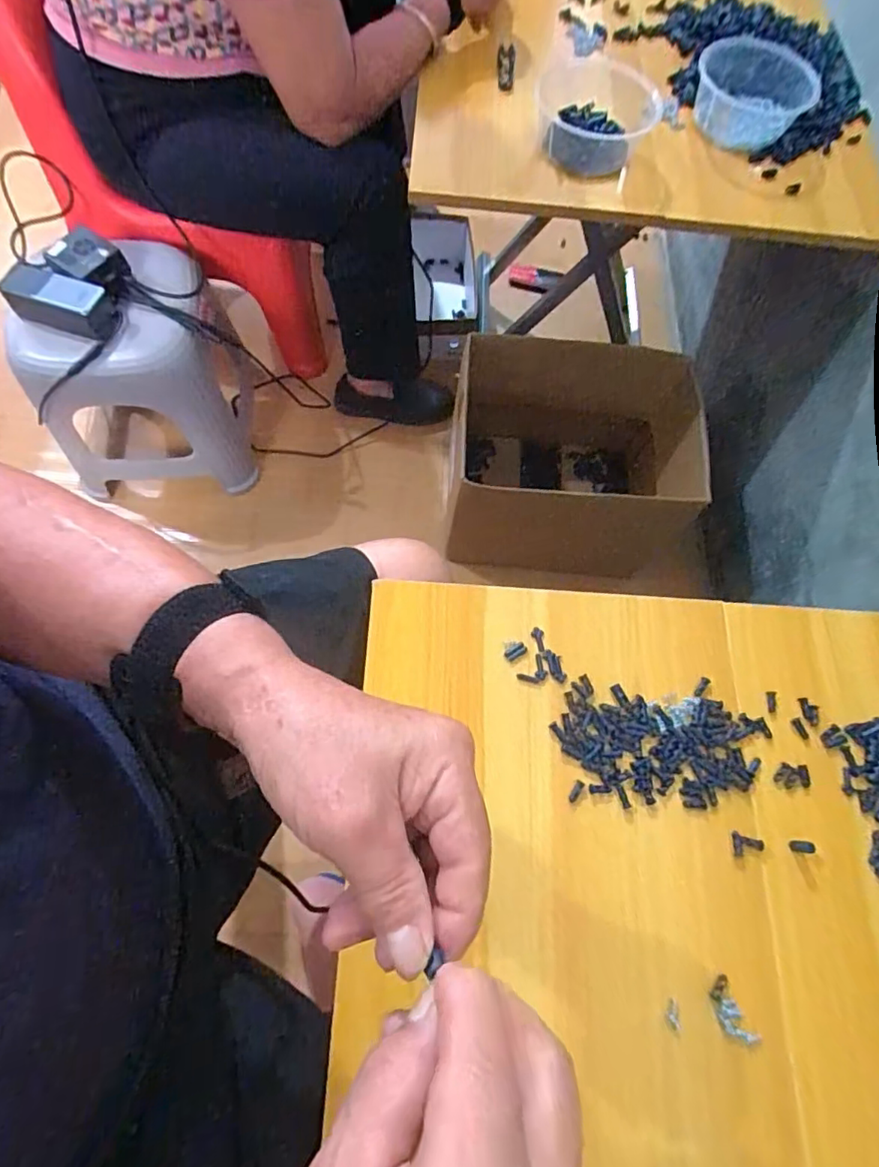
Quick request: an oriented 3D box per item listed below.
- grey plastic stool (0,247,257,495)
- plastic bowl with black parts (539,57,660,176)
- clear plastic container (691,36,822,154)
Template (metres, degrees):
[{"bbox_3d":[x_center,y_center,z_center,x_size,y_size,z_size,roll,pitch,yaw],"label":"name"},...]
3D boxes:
[{"bbox_3d":[-0.487,-0.365,0.965,0.296,0.328,0.301,-3,70,-5],"label":"grey plastic stool"},{"bbox_3d":[0.188,-0.566,0.690,0.146,0.060,0.129,8,69,-1],"label":"plastic bowl with black parts"},{"bbox_3d":[0.401,-0.623,0.717,0.138,0.054,0.130,8,68,1],"label":"clear plastic container"}]

